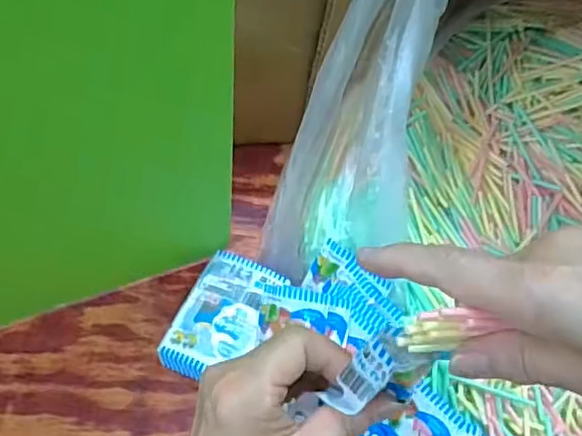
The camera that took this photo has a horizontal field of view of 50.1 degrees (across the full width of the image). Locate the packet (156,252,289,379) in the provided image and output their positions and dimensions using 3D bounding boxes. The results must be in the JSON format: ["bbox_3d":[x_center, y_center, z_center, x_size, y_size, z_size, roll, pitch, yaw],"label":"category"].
[{"bbox_3d":[-0.056,0.085,0.516,0.067,0.028,0.111,22,57,10],"label":"packet"}]

